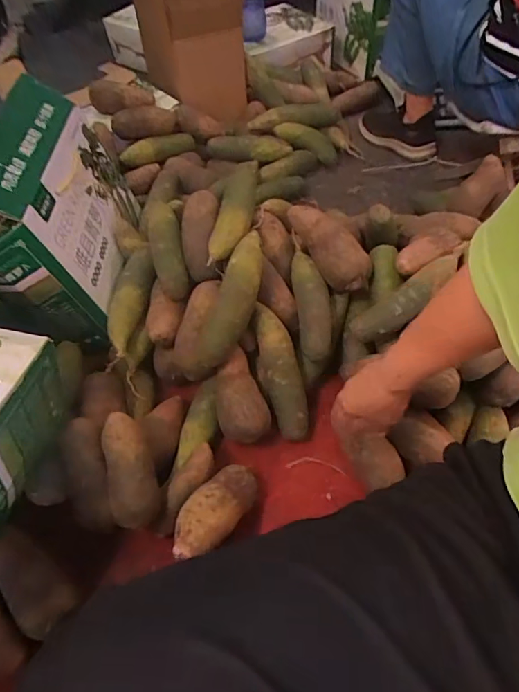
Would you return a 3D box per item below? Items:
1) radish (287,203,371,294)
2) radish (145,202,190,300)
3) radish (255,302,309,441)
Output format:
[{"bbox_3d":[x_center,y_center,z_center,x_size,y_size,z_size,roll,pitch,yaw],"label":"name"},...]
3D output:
[{"bbox_3d":[0.108,-0.166,0.771,0.070,0.070,0.180,-21,53,-14],"label":"radish"},{"bbox_3d":[-0.154,-0.166,0.796,0.053,0.063,0.199,-12,52,-7],"label":"radish"},{"bbox_3d":[0.030,0.038,0.717,0.055,0.048,0.202,-13,80,-8],"label":"radish"}]

